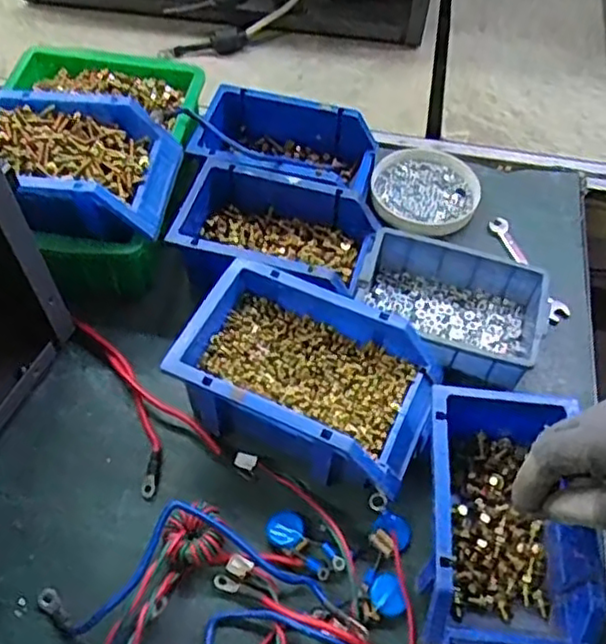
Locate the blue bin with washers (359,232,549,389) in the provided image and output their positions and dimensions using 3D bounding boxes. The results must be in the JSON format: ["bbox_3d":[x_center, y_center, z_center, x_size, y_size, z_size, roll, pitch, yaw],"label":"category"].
[{"bbox_3d":[0.120,-0.011,0.552,0.147,0.046,0.103,17,57,9],"label":"blue bin with washers"}]

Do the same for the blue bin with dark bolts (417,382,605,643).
[{"bbox_3d":[0.131,0.131,0.442,0.096,0.067,0.157,5,56,2],"label":"blue bin with dark bolts"}]

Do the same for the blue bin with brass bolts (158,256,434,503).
[{"bbox_3d":[0.003,0.043,0.499,0.181,0.077,0.113,22,58,13],"label":"blue bin with brass bolts"}]

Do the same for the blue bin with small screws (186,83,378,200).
[{"bbox_3d":[-0.020,-0.150,0.635,0.164,0.087,0.104,16,57,9],"label":"blue bin with small screws"}]

